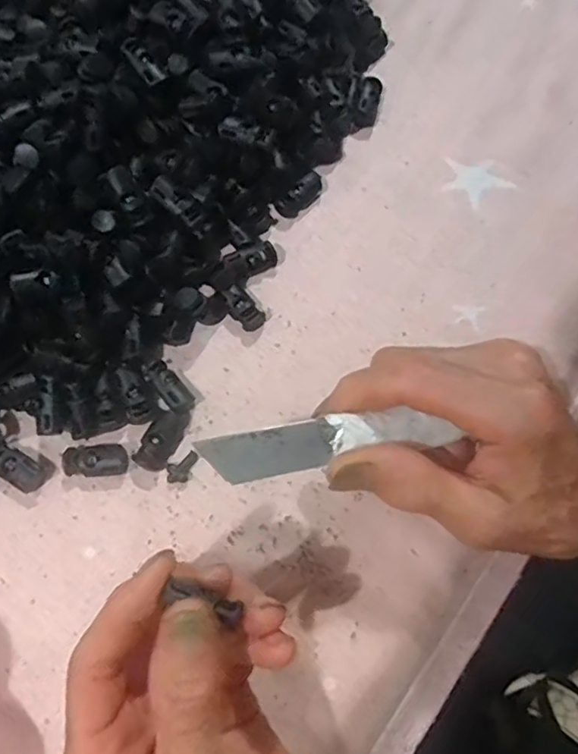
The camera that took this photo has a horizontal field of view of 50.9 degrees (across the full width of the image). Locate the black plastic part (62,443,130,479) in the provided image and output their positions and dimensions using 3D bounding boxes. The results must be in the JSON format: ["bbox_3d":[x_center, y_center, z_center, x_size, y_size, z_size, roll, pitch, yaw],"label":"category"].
[{"bbox_3d":[-0.087,0.038,0.274,0.028,0.009,0.016,-7,71,-3],"label":"black plastic part"}]

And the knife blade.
[{"bbox_3d":[0.018,0.024,0.228,0.101,0.005,0.019,-6,70,-20],"label":"knife blade"}]

